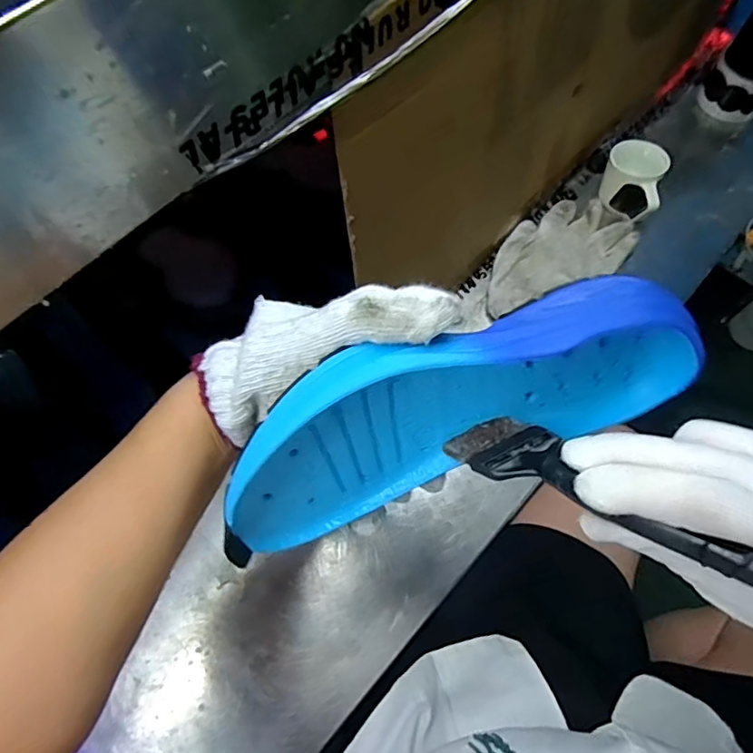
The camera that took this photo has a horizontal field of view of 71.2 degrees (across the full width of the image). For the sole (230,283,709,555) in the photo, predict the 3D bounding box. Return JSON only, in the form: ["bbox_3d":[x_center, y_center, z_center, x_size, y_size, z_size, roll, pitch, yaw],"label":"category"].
[{"bbox_3d":[0.040,0.013,0.265,0.233,0.095,0.050,-20,38,-5],"label":"sole"}]

